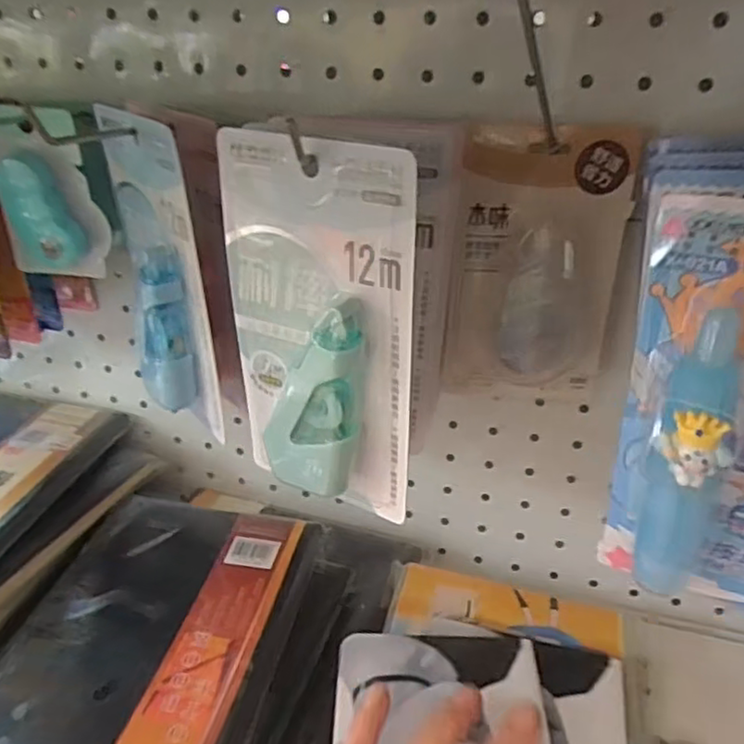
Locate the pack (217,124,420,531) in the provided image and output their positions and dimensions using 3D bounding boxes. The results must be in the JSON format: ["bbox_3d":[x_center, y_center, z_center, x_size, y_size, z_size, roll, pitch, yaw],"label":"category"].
[{"bbox_3d":[-0.025,-0.014,0.258,0.082,0.142,0.022,15,31,25],"label":"pack"}]

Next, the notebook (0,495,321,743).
[{"bbox_3d":[-0.115,0.132,0.338,0.134,0.013,0.187,6,28,10],"label":"notebook"}]

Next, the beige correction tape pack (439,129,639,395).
[{"bbox_3d":[0.079,-0.050,0.324,0.077,0.127,0.022,4,28,6],"label":"beige correction tape pack"}]

